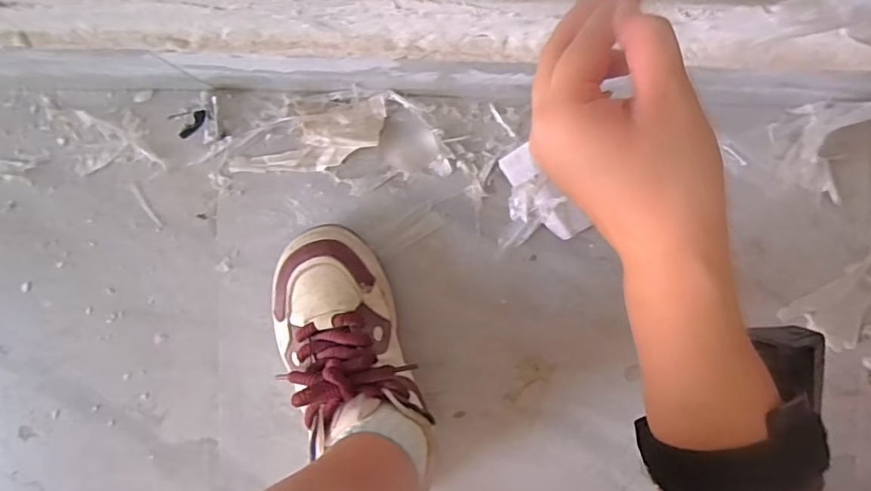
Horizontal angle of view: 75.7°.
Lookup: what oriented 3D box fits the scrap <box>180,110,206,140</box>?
[{"bbox_3d":[-0.221,-0.111,0.512,0.036,0.007,0.009,-41,91,23],"label":"scrap"}]

